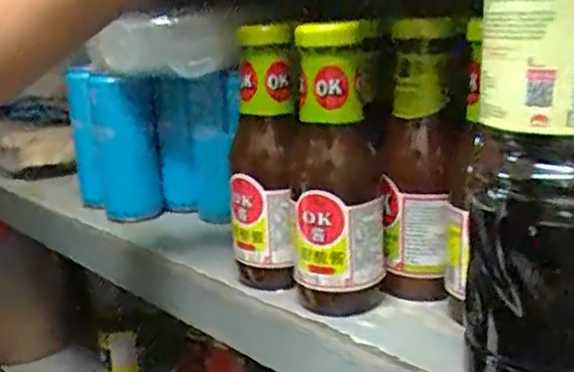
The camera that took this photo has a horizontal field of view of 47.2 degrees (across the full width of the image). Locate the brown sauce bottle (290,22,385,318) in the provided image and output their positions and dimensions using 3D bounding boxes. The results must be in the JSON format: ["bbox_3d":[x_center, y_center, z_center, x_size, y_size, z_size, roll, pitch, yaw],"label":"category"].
[{"bbox_3d":[0.031,-0.008,0.420,0.058,0.181,0.050,0,15,7],"label":"brown sauce bottle"}]

